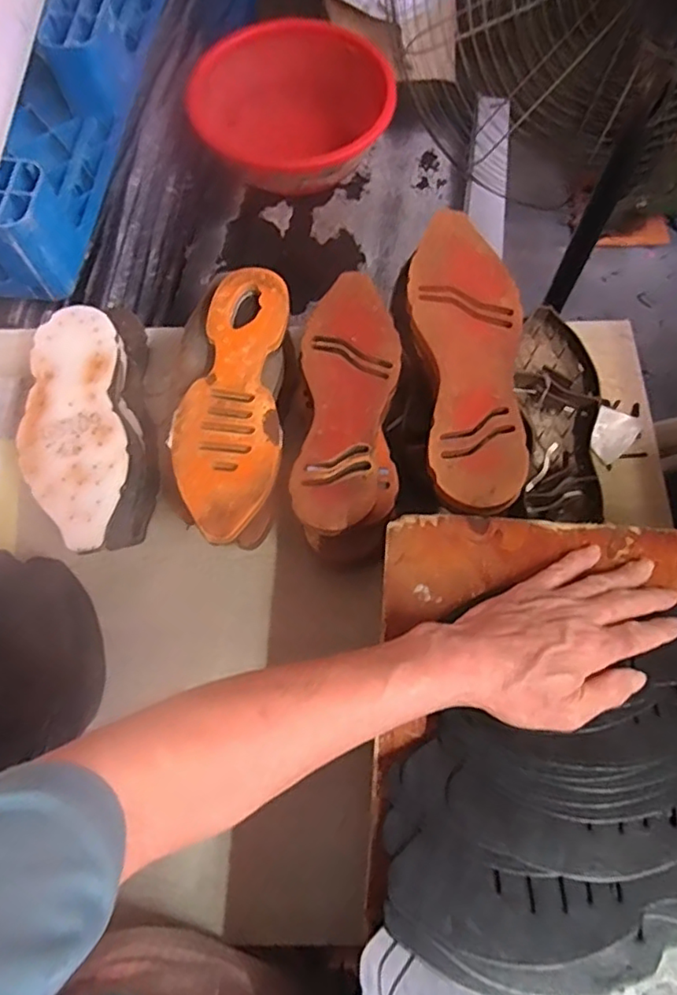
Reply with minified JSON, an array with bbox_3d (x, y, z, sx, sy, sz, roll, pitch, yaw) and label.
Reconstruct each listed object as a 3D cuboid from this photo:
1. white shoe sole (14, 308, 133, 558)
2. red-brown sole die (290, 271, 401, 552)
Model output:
[{"bbox_3d":[-0.272,-0.076,0.598,0.100,0.012,0.265,-12,70,-3],"label":"white shoe sole"},{"bbox_3d":[0.011,-0.097,0.589,0.100,0.037,0.287,2,70,2],"label":"red-brown sole die"}]

